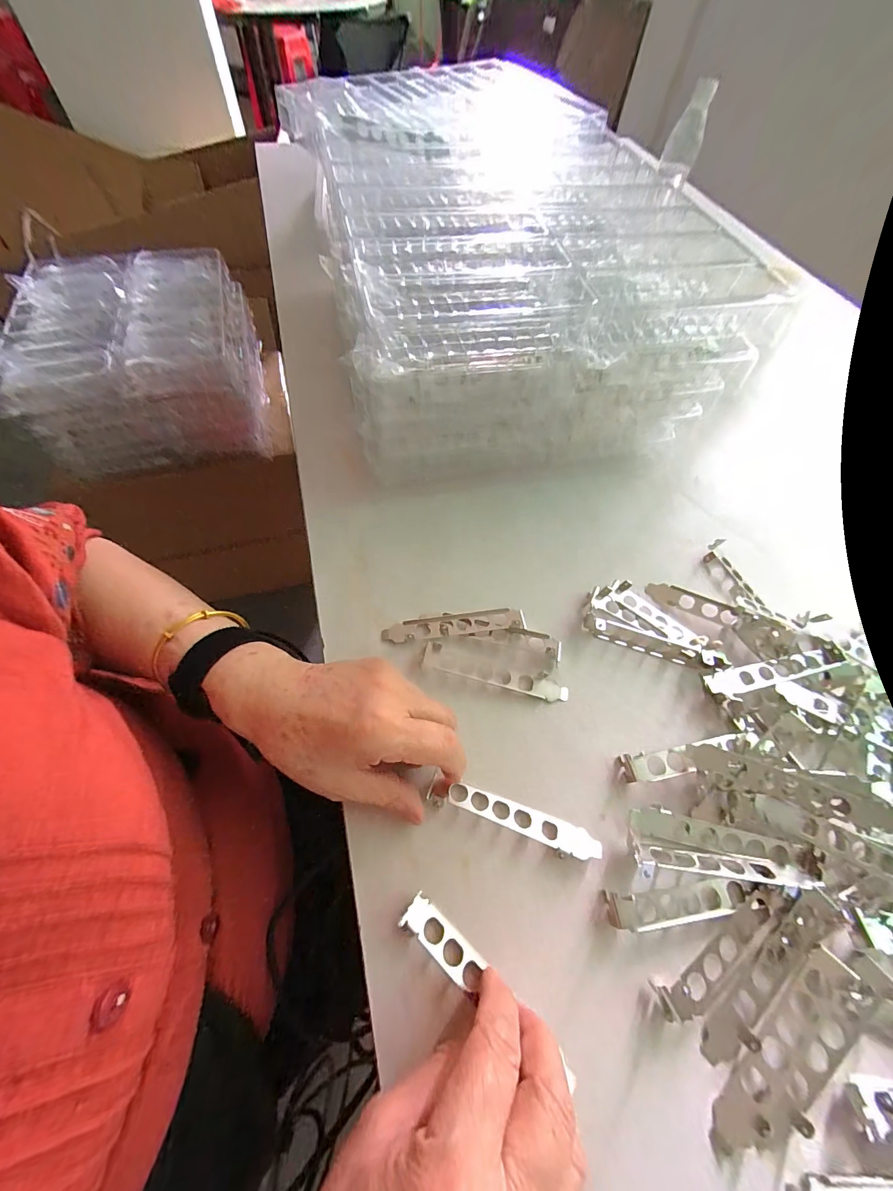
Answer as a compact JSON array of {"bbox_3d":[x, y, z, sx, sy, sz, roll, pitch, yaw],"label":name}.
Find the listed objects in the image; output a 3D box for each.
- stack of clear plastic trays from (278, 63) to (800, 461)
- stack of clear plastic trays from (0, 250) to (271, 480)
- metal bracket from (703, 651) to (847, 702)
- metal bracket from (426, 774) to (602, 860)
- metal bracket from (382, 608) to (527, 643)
[{"bbox_3d":[0.063,-0.338,0.444,0.349,0.199,0.394,-7,62,-4],"label":"stack of clear plastic trays"},{"bbox_3d":[-0.560,-0.454,0.768,0.347,0.193,0.401,-14,64,-10],"label":"stack of clear plastic trays"},{"bbox_3d":[0.269,0.063,0.327,0.113,0.011,0.024,-12,63,-7],"label":"metal bracket"},{"bbox_3d":[0.046,0.153,0.274,0.119,0.011,0.020,17,63,6],"label":"metal bracket"},{"bbox_3d":[0.006,0.024,0.339,0.119,0.015,0.021,-5,62,-3],"label":"metal bracket"}]

